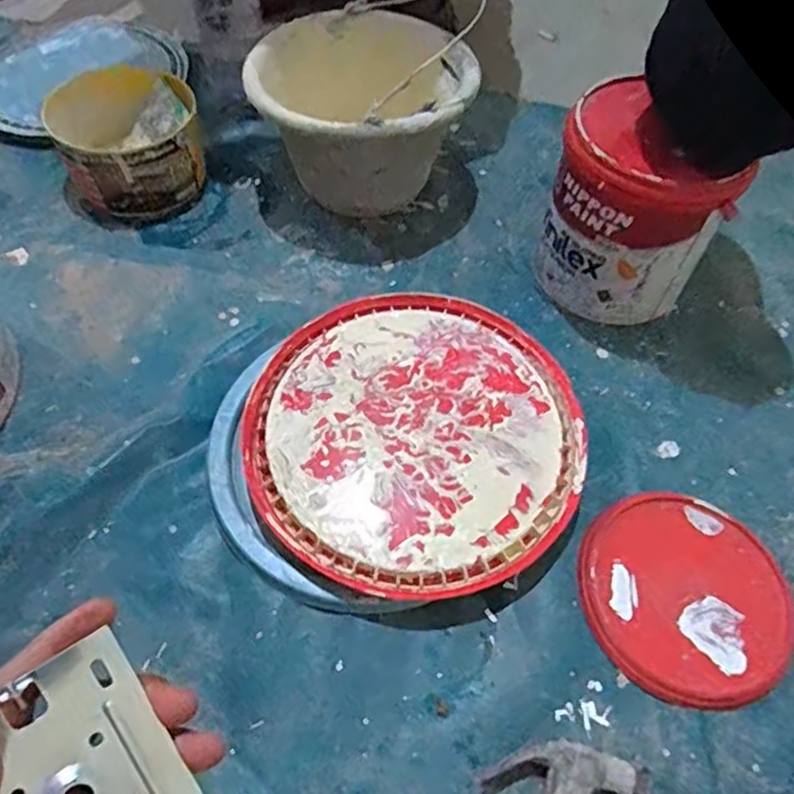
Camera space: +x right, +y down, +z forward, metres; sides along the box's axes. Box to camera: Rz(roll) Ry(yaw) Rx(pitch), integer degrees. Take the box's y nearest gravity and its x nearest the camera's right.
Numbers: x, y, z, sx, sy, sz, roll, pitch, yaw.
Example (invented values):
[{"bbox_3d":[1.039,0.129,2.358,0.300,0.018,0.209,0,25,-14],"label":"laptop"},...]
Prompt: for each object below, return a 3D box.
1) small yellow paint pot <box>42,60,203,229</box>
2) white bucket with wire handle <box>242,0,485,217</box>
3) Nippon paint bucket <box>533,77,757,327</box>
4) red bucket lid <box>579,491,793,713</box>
[{"bbox_3d":[-0.327,-0.314,0.809,0.158,0.096,0.170,1,57,-2],"label":"small yellow paint pot"},{"bbox_3d":[-0.026,-0.339,0.798,0.218,0.158,0.231,1,57,-2],"label":"white bucket with wire handle"},{"bbox_3d":[0.250,-0.200,0.698,0.173,0.190,0.158,14,57,6],"label":"Nippon paint bucket"},{"bbox_3d":[0.248,0.168,0.561,0.171,0.010,0.178,1,57,-2],"label":"red bucket lid"}]

